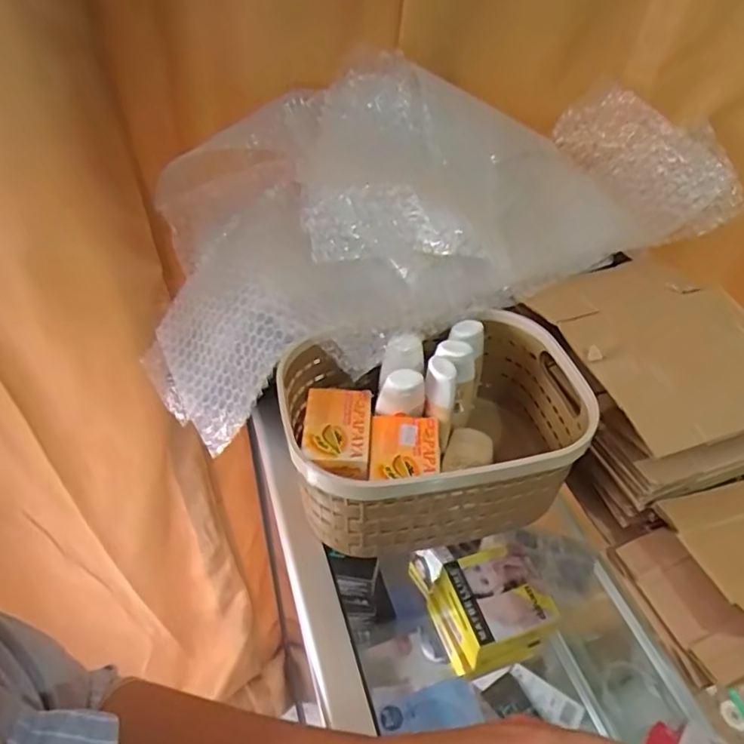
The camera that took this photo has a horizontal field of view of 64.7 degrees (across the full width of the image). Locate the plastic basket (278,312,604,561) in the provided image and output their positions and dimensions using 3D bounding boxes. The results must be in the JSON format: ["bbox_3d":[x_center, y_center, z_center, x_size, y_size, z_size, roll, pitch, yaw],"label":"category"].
[{"bbox_3d":[0.048,0.043,0.456,0.212,0.095,0.155,-6,44,-11],"label":"plastic basket"}]

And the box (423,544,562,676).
[{"bbox_3d":[0.119,0.242,0.586,0.102,0.071,0.089,-12,45,-17],"label":"box"}]

